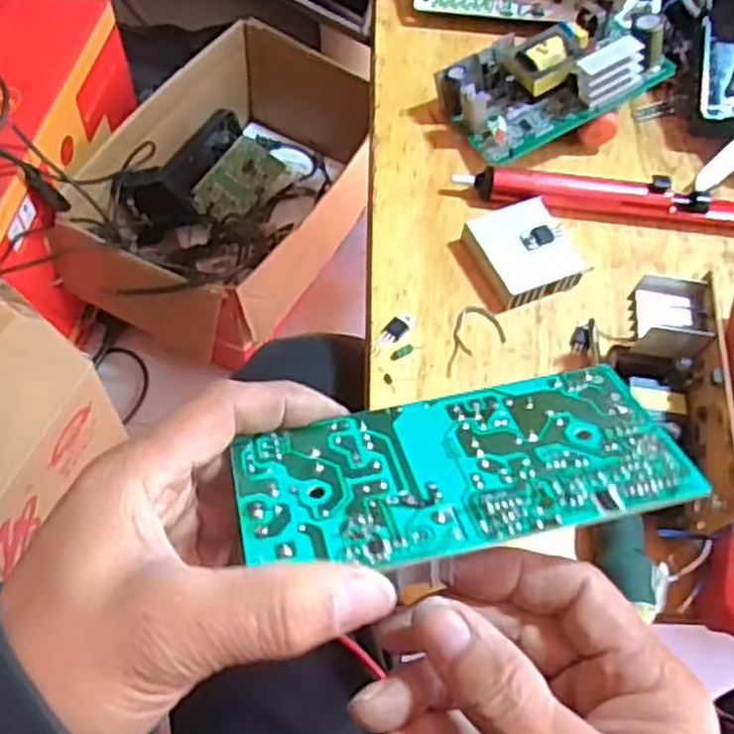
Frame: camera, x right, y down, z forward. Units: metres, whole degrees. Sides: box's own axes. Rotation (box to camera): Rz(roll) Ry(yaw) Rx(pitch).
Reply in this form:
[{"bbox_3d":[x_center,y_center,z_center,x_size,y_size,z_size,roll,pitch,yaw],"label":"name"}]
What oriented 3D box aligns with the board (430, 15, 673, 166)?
[{"bbox_3d":[0.111,-0.173,0.460,0.120,0.036,0.068,-28,64,1],"label":"board"}]

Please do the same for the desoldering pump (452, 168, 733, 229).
[{"bbox_3d":[0.144,-0.098,0.446,0.177,0.025,0.022,4,61,-2],"label":"desoldering pump"}]

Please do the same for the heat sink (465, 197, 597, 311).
[{"bbox_3d":[0.087,-0.064,0.423,0.049,0.019,0.051,-20,64,-14],"label":"heat sink"}]

